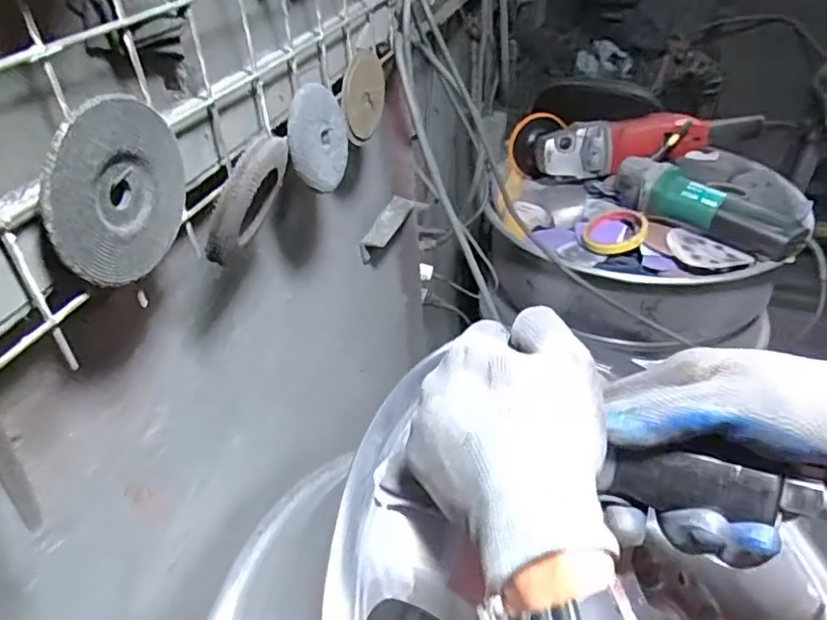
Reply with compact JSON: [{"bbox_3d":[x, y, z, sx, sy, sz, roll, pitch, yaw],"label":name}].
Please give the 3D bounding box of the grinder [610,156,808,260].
[{"bbox_3d":[0.422,-0.152,0.879,0.267,0.076,0.064,22,44,29],"label":"grinder"}]

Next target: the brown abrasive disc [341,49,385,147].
[{"bbox_3d":[-0.048,-0.206,0.579,0.011,0.086,0.067,18,3,27],"label":"brown abrasive disc"}]

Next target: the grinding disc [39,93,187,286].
[{"bbox_3d":[-0.152,-0.063,0.316,0.008,0.089,0.098,9,39,15],"label":"grinding disc"}]

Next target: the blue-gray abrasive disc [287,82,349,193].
[{"bbox_3d":[-0.077,-0.142,0.498,0.007,0.082,0.077,5,1,26],"label":"blue-gray abrasive disc"}]

